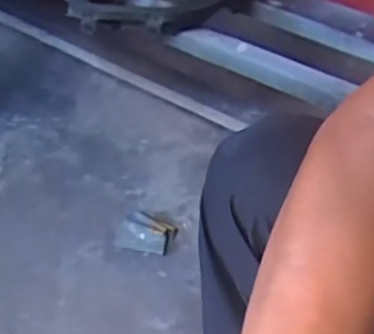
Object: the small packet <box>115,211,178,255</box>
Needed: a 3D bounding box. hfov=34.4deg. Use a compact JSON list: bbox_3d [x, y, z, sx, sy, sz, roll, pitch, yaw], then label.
[{"bbox_3d":[-0.063,0.102,0.962,0.090,0.021,0.065,11,47,12],"label":"small packet"}]

